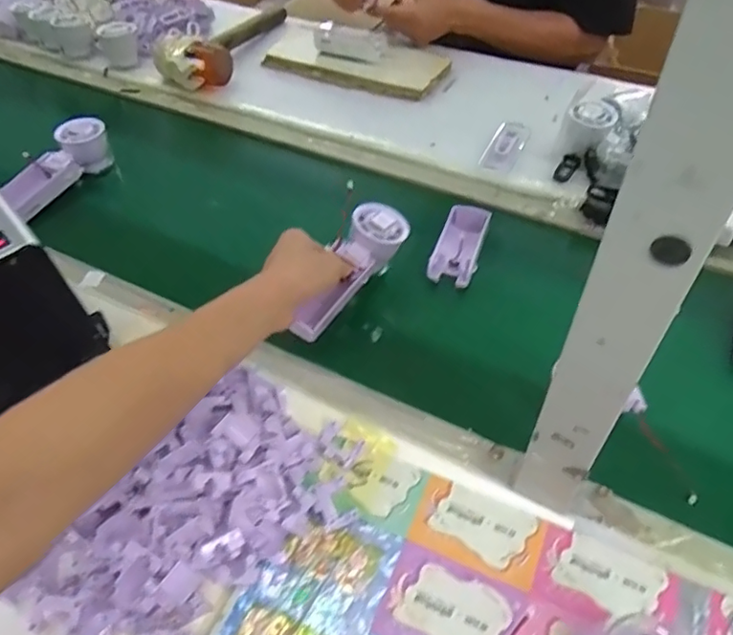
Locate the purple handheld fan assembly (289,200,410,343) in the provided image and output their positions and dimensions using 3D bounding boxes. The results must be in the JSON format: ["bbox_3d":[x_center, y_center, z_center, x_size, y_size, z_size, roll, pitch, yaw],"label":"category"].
[{"bbox_3d":[-0.020,-0.046,0.556,0.058,0.044,0.169,23,64,21],"label":"purple handheld fan assembly"}]

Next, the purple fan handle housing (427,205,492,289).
[{"bbox_3d":[0.103,-0.078,0.628,0.046,0.026,0.105,14,51,15],"label":"purple fan handle housing"}]

